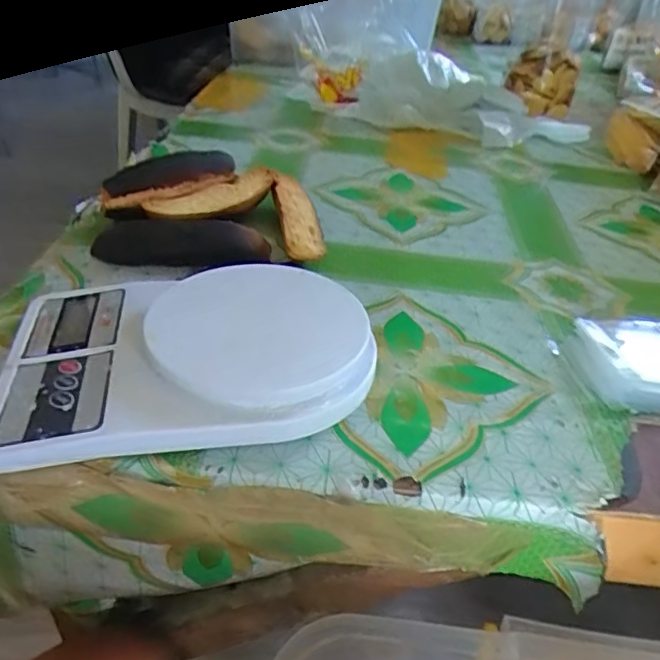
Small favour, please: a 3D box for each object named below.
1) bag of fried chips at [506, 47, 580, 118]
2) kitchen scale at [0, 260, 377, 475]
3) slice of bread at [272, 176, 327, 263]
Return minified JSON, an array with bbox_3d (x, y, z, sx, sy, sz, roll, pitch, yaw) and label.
[{"bbox_3d":[0.312,-0.361,0.855,0.091,0.101,0.045,-3,39,-9],"label":"bag of fried chips"},{"bbox_3d":[-0.090,0.008,0.363,0.223,0.039,0.159,-4,34,-11],"label":"kitchen scale"},{"bbox_3d":[-0.029,-0.103,0.529,0.040,0.026,0.131,-2,34,-9],"label":"slice of bread"}]

